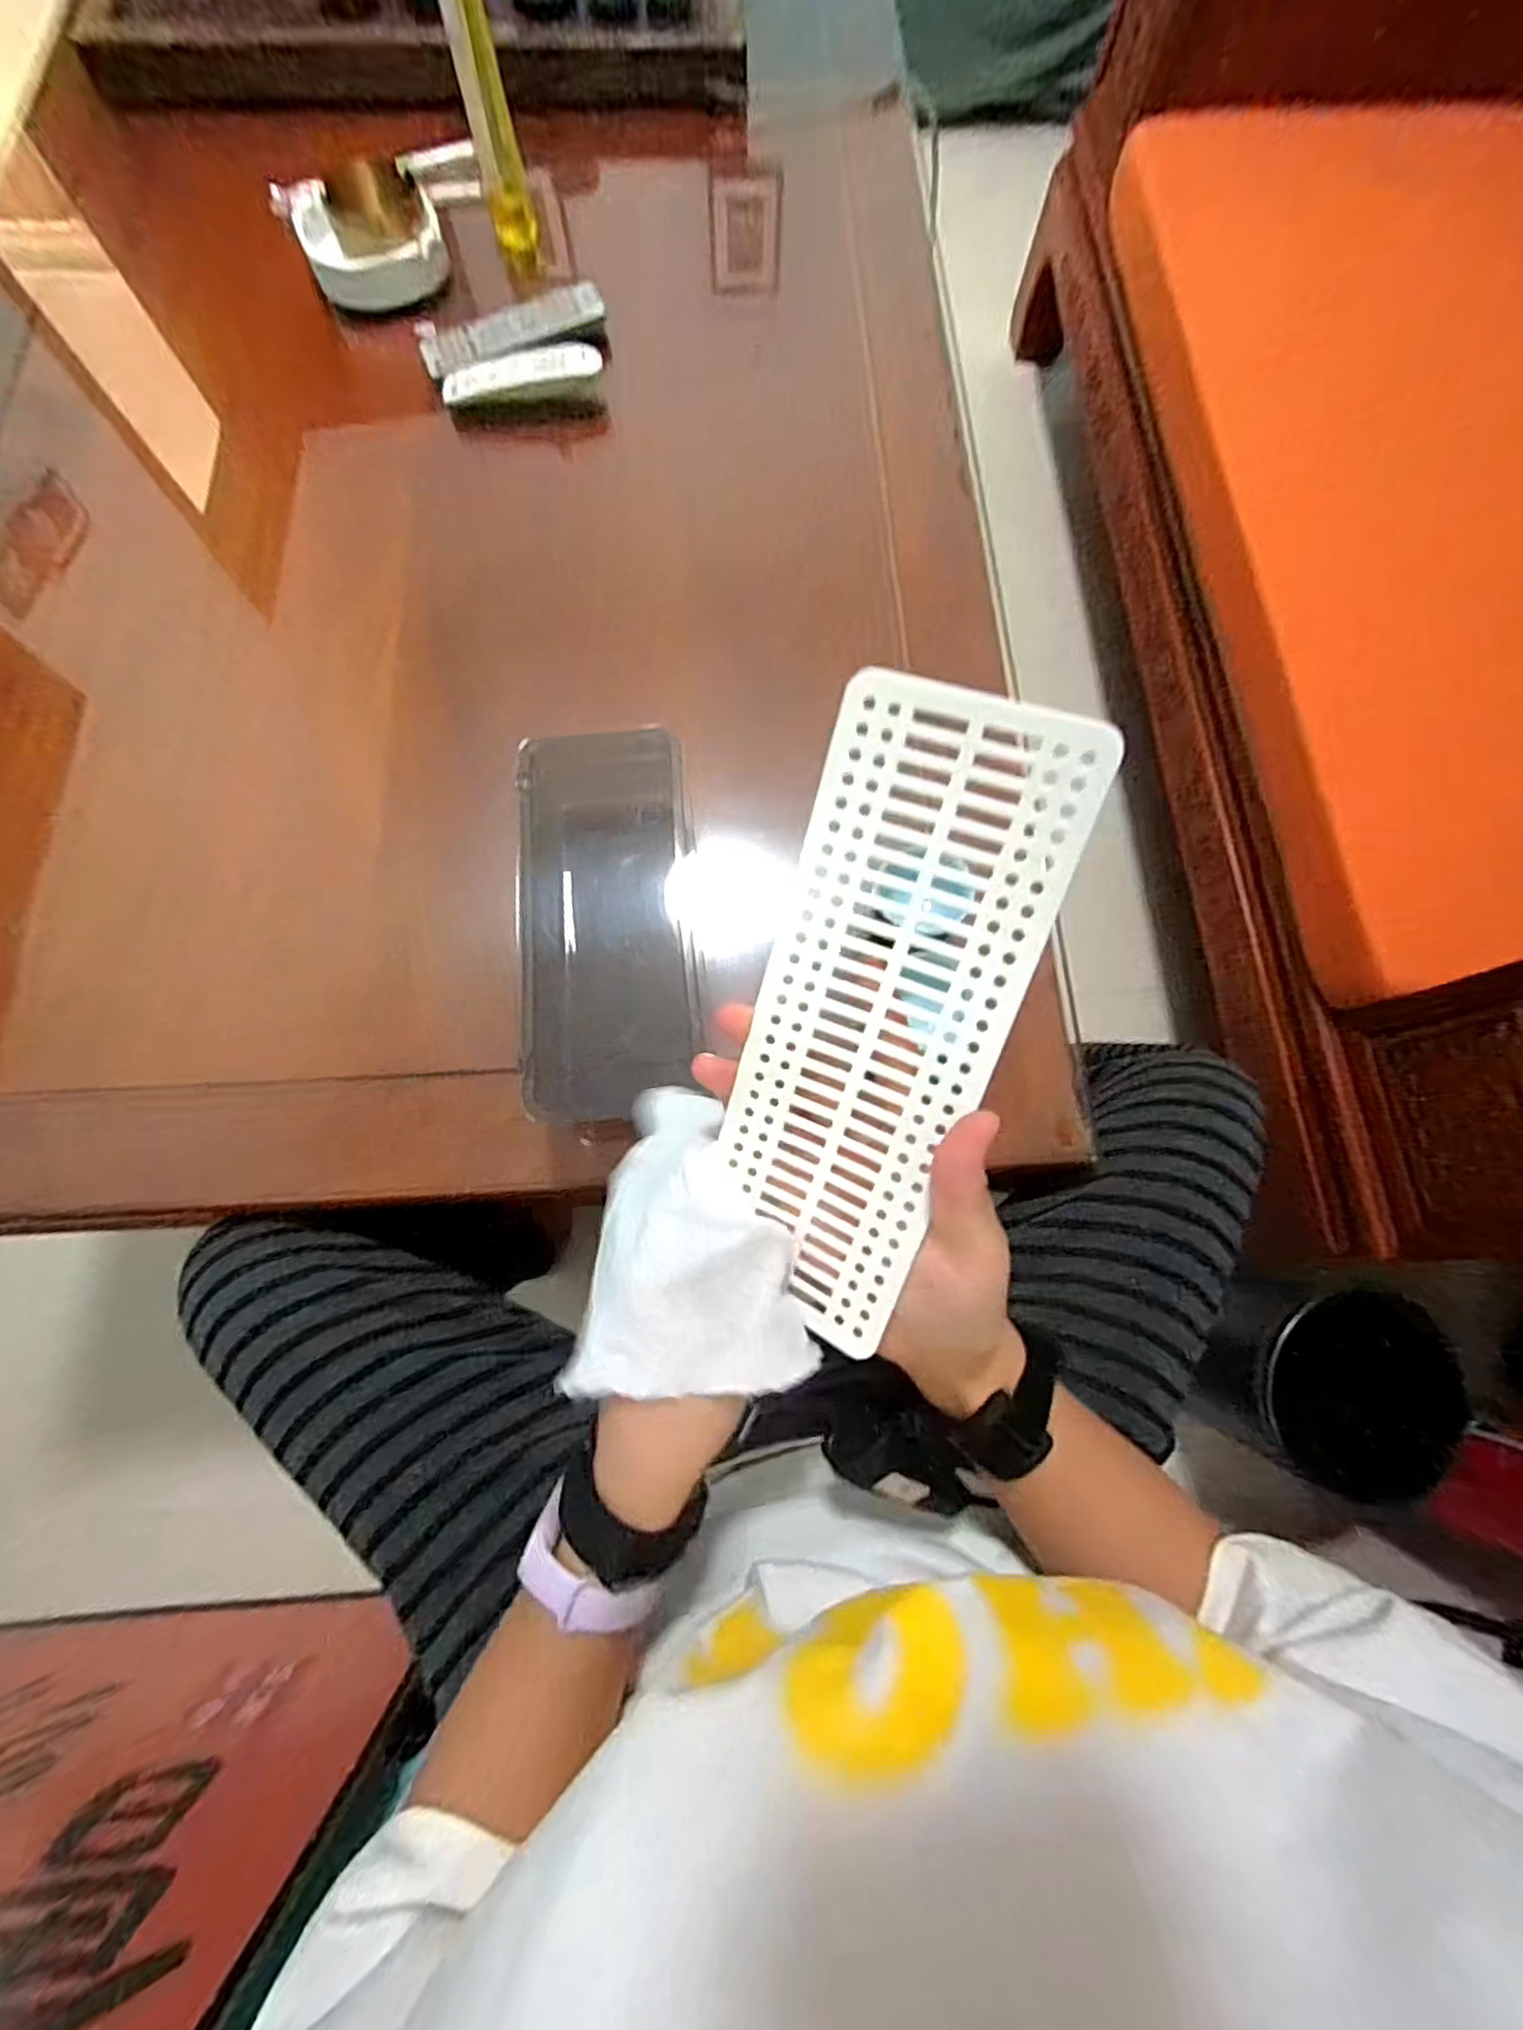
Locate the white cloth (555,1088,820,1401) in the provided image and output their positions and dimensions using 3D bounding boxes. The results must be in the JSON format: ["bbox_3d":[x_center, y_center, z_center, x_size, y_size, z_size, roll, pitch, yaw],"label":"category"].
[{"bbox_3d":[-0.026,0.088,0.294,0.094,0.061,0.116,-1,75,-1],"label":"white cloth"}]

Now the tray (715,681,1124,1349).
[{"bbox_3d":[0.040,0.008,0.250,0.084,0.008,0.230,21,108,15],"label":"tray"}]

